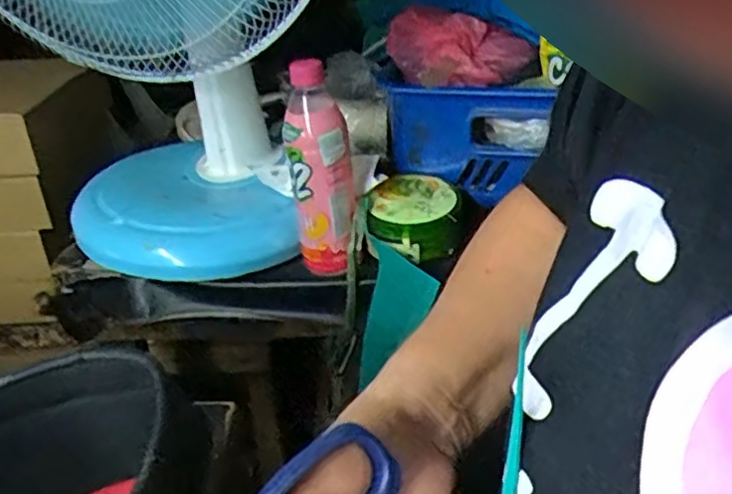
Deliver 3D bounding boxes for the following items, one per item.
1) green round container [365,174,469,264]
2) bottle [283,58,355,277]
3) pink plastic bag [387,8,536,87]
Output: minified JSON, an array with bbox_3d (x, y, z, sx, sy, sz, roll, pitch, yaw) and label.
[{"bbox_3d":[0.054,-0.027,0.702,0.098,0.060,0.090,-2,30,1],"label":"green round container"},{"bbox_3d":[-0.044,-0.075,0.661,0.057,0.197,0.049,-3,30,-1],"label":"bottle"},{"bbox_3d":[0.103,-0.221,0.750,0.150,0.060,0.114,-2,30,2],"label":"pink plastic bag"}]

